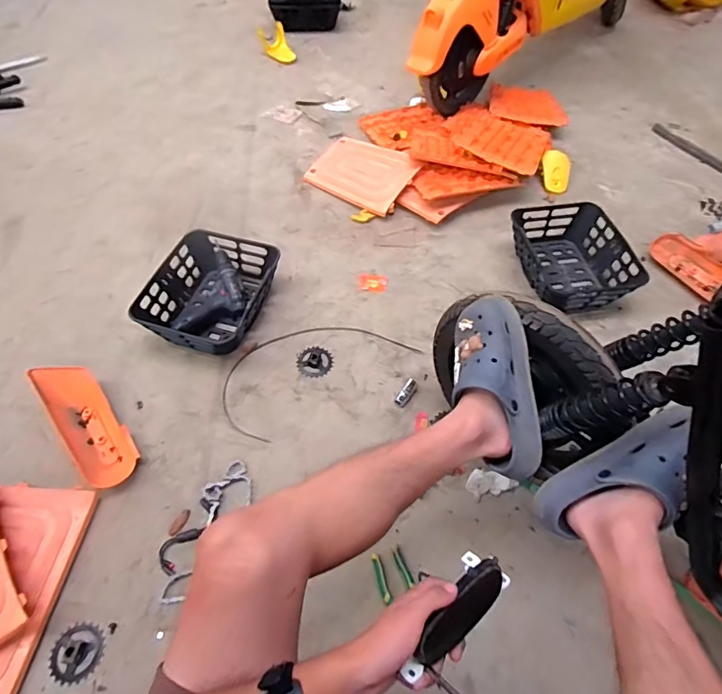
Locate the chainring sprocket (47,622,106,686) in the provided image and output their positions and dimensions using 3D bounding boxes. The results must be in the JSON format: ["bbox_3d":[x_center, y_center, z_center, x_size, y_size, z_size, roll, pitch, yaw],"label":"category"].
[{"bbox_3d":[-0.478,0.515,0.777,0.085,0.007,0.085,8,57,4],"label":"chainring sprocket"}]

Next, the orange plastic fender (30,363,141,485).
[{"bbox_3d":[-0.589,0.161,0.987,0.119,0.058,0.329,-37,65,-22],"label":"orange plastic fender"}]

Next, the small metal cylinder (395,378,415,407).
[{"bbox_3d":[0.102,0.103,1.044,0.023,0.019,0.067,29,61,17],"label":"small metal cylinder"}]

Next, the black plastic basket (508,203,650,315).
[{"bbox_3d":[0.561,-0.246,1.245,0.275,0.115,0.322,-7,57,-6],"label":"black plastic basket"}]

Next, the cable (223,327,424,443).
[{"bbox_3d":[-0.111,0.040,1.105,0.465,0.006,0.232,-28,60,-19],"label":"cable"}]

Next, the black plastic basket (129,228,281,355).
[{"bbox_3d":[-0.366,-0.134,1.156,0.271,0.110,0.326,14,58,8],"label":"black plastic basket"}]

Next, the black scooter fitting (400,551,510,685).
[{"bbox_3d":[0.097,0.267,0.467,0.143,0.046,0.050,-33,63,-32],"label":"black scooter fitting"}]

